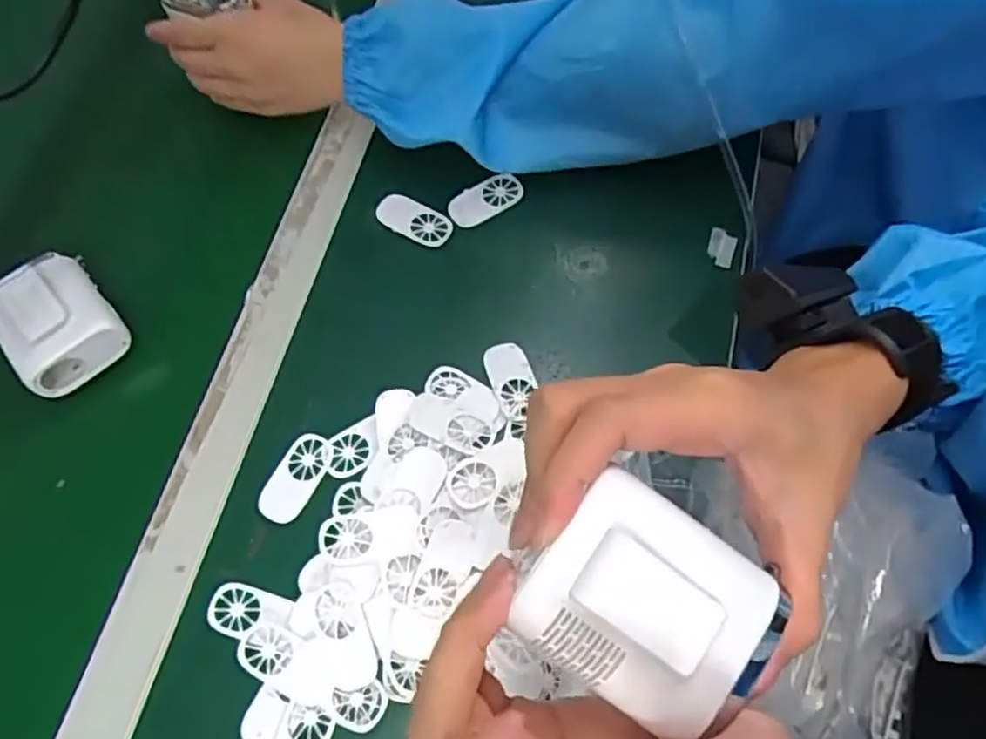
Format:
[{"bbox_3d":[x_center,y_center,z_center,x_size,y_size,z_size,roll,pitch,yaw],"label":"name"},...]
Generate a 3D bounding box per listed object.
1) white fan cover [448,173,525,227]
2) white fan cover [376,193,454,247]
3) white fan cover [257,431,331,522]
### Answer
[{"bbox_3d":[-0.006,-0.127,0.513,0.057,0.008,0.028,-31,78,-4],"label":"white fan cover"},{"bbox_3d":[-0.059,-0.111,0.506,0.058,0.008,0.026,25,71,10],"label":"white fan cover"},{"bbox_3d":[-0.126,0.068,0.436,0.028,0.004,0.058,24,71,10],"label":"white fan cover"}]

